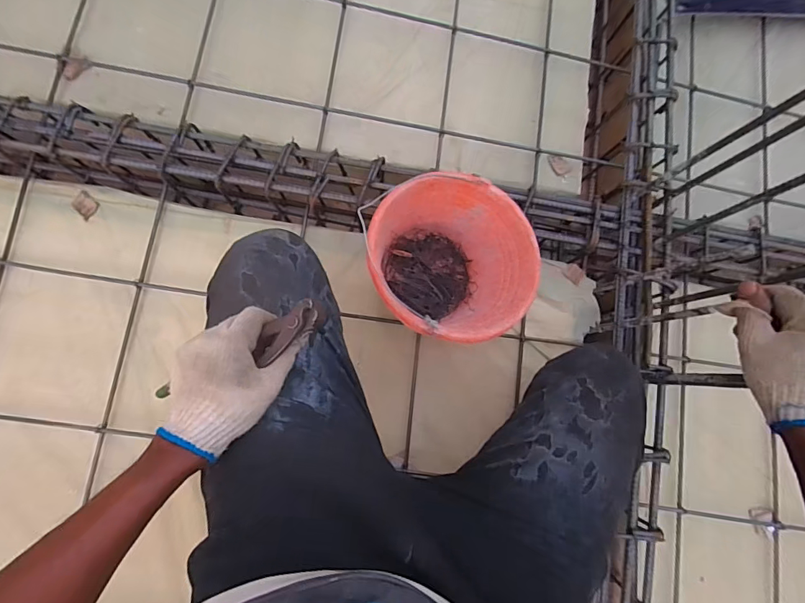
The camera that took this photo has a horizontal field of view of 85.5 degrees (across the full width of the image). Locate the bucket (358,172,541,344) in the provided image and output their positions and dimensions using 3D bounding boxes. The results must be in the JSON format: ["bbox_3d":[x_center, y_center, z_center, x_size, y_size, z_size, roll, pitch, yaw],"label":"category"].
[{"bbox_3d":[0.068,-0.052,0.667,0.232,0.175,0.223,1,83,-6],"label":"bucket"}]

